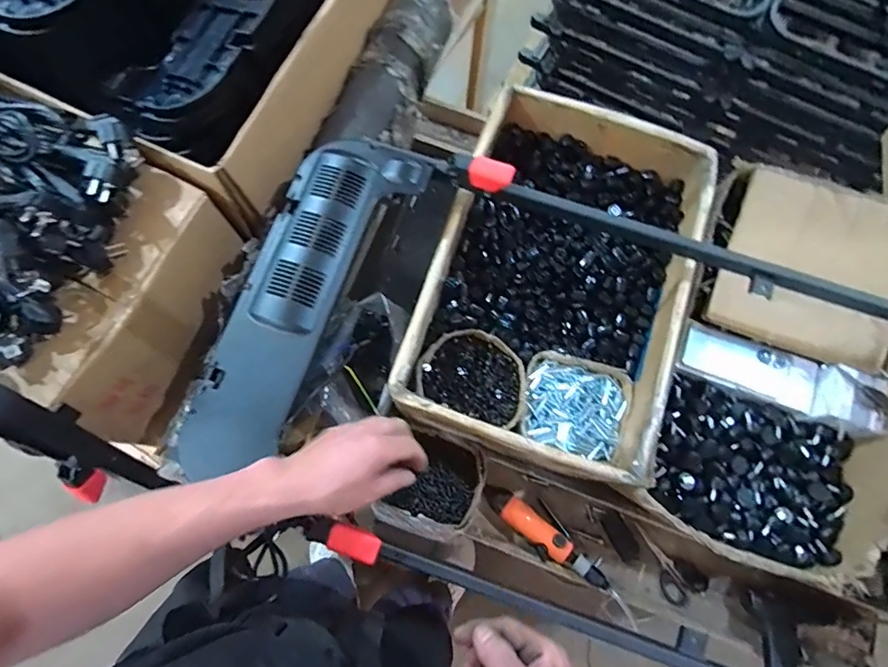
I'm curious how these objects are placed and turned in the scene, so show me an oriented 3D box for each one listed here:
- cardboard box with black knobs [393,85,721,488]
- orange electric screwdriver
[{"bbox_3d":[0.182,-0.078,0.737,0.380,0.127,0.522,18,76,4],"label":"cardboard box with black knobs"},{"bbox_3d":[0.157,0.317,0.749,0.219,0.033,0.042,39,78,9],"label":"orange electric screwdriver"}]

